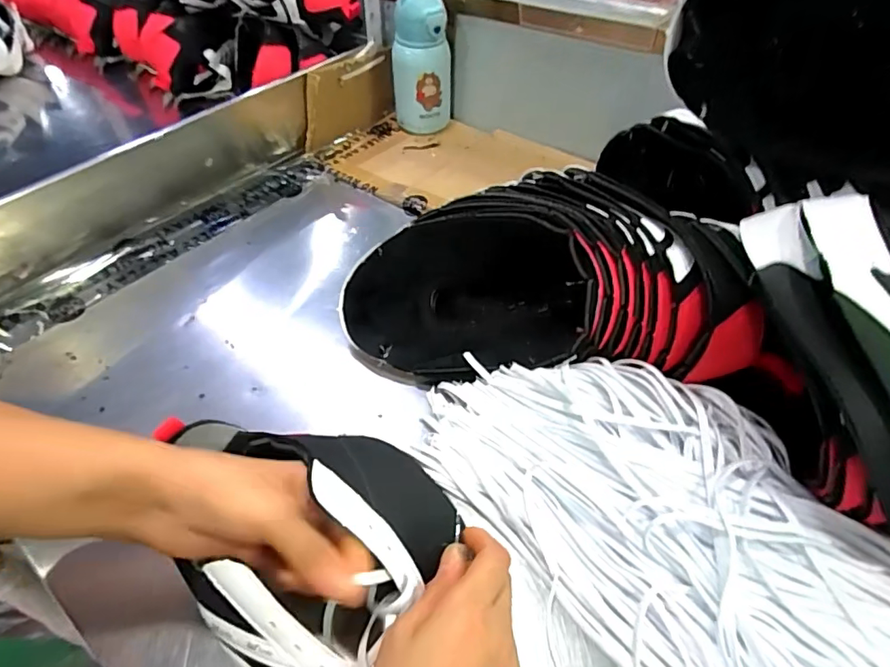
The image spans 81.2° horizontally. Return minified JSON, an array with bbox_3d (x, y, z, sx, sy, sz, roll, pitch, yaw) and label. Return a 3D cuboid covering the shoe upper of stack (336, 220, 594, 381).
[{"bbox_3d":[0.010,-0.030,0.463,0.215,0.111,0.109,8,47,9],"label":"shoe upper of stack"}]

